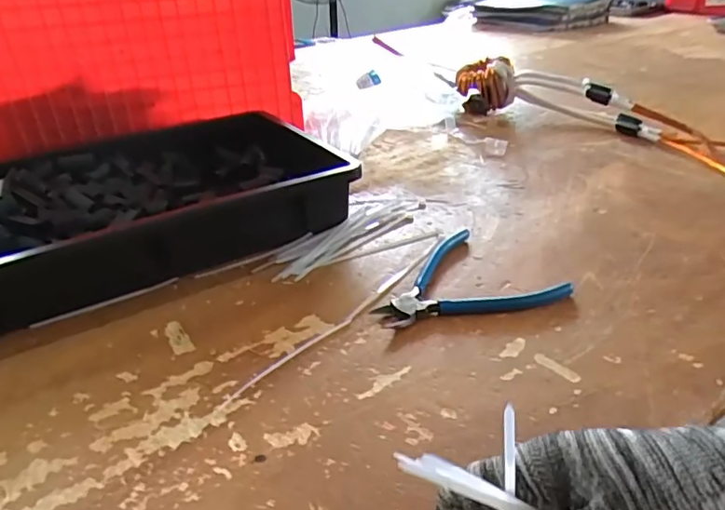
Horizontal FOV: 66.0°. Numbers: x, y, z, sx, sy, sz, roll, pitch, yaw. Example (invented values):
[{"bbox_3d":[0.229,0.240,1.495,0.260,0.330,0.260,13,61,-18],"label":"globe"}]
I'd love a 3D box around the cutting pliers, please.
[{"bbox_3d":[0.072,0.019,0.453,0.143,0.011,0.117,-13,32,-17],"label":"cutting pliers"}]

